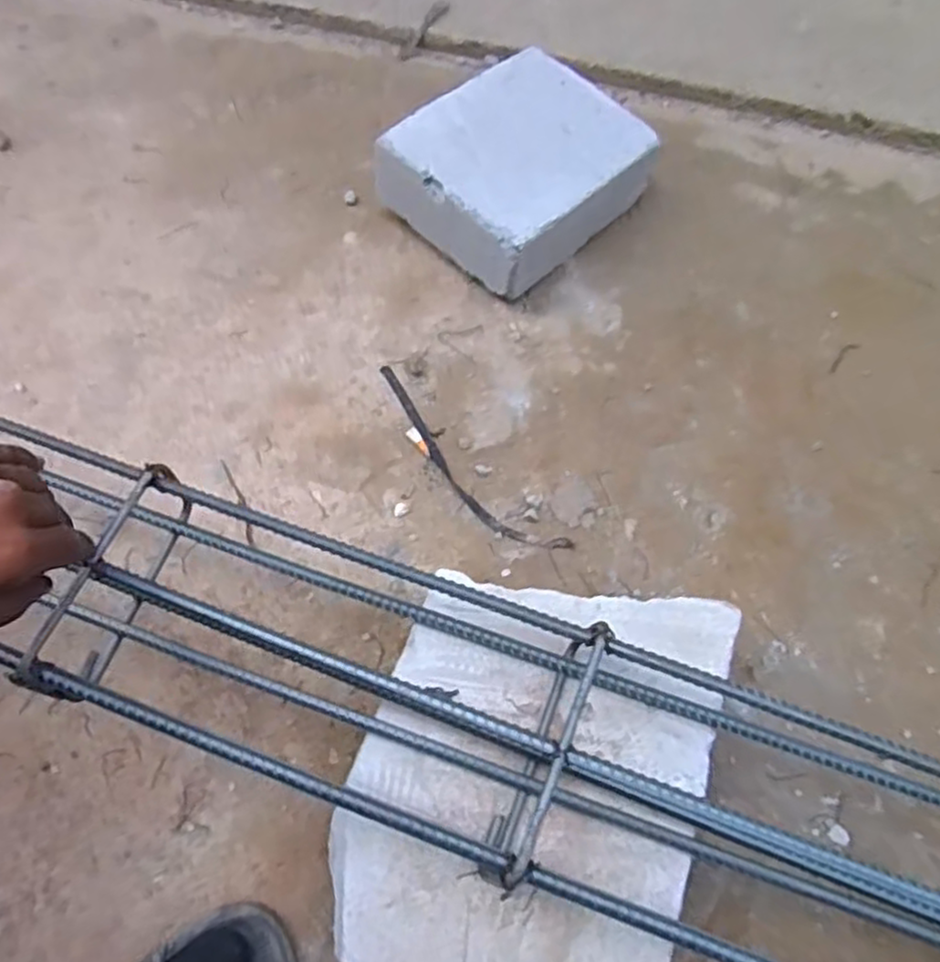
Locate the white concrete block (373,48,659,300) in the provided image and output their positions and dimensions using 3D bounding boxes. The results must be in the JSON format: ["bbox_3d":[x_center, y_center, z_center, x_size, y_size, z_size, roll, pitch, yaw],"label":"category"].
[{"bbox_3d":[0.041,-0.283,0.674,0.171,0.086,0.205,41,73,17],"label":"white concrete block"}]

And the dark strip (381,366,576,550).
[{"bbox_3d":[-0.008,-0.014,0.604,0.037,0.008,0.220,-42,72,-16],"label":"dark strip"}]

